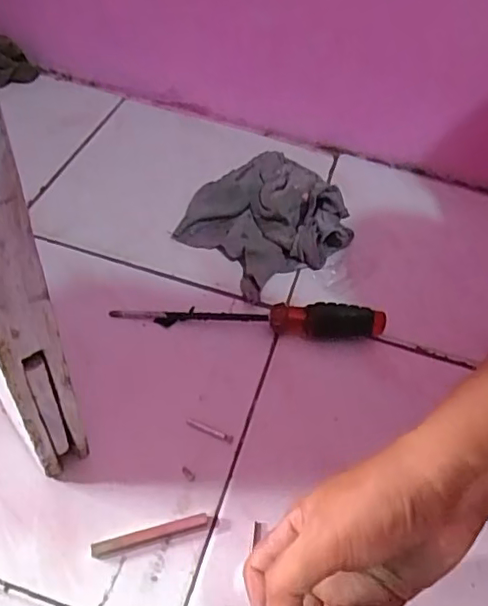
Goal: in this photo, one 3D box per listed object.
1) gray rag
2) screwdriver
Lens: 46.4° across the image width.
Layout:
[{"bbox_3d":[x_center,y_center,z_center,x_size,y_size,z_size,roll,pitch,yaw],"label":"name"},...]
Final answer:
[{"bbox_3d":[0.027,-0.096,0.614,0.174,0.048,0.153,-34,60,-28],"label":"gray rag"},{"bbox_3d":[0.005,0.012,0.537,0.251,0.031,0.029,4,50,-1],"label":"screwdriver"}]

